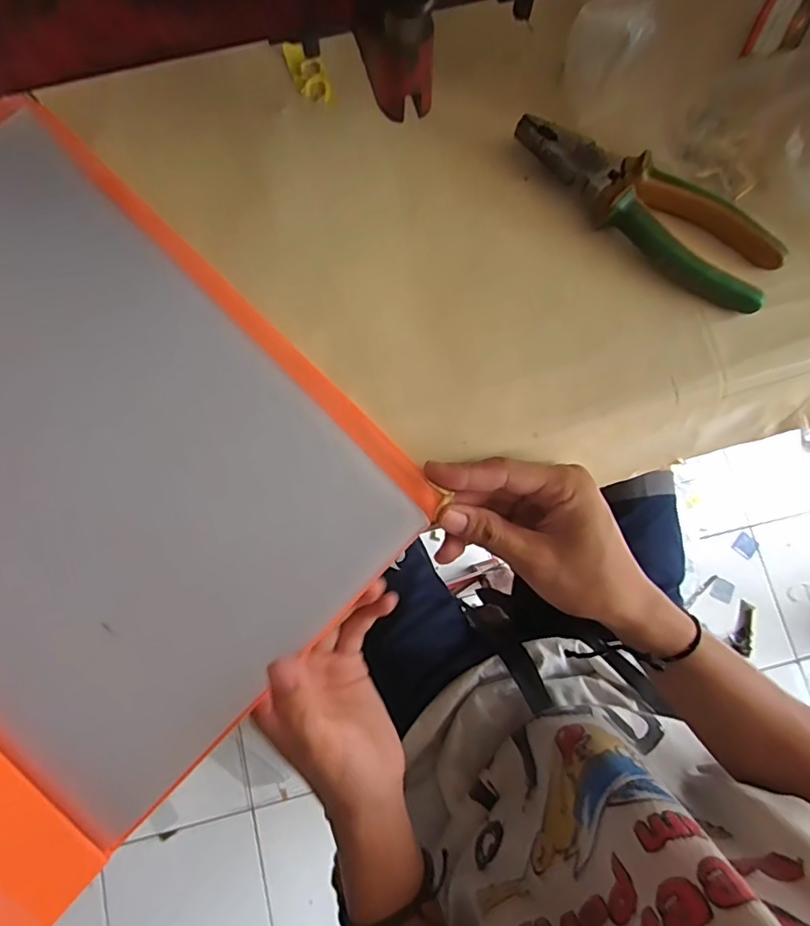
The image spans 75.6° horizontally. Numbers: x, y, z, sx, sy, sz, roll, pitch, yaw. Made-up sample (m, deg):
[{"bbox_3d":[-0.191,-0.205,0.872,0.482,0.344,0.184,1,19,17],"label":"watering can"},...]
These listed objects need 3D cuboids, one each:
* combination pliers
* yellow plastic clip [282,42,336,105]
[{"bbox_3d":[0.141,-0.152,0.309,0.169,0.019,0.049,34,79,4],"label":"combination pliers"},{"bbox_3d":[-0.061,-0.247,0.332,0.021,0.009,0.046,-22,81,-7],"label":"yellow plastic clip"}]

